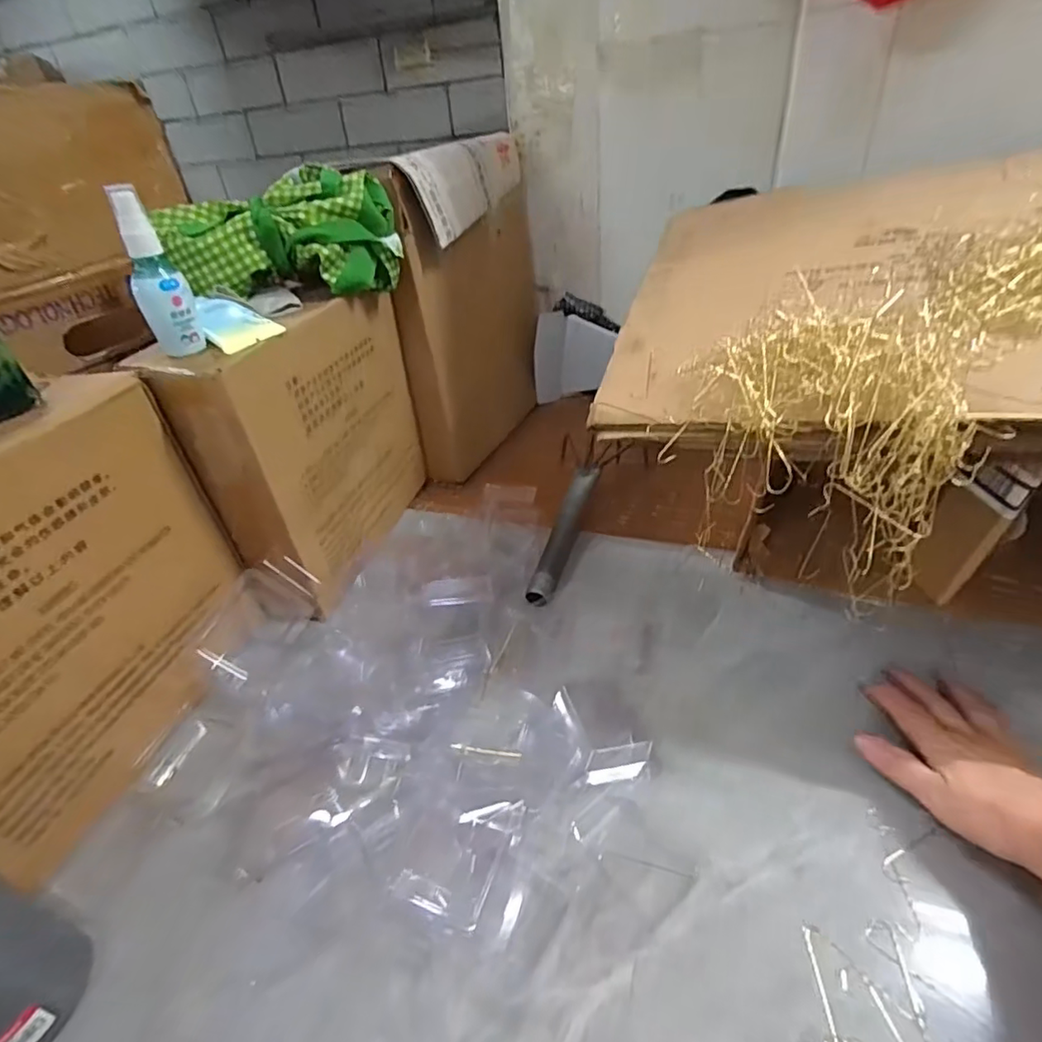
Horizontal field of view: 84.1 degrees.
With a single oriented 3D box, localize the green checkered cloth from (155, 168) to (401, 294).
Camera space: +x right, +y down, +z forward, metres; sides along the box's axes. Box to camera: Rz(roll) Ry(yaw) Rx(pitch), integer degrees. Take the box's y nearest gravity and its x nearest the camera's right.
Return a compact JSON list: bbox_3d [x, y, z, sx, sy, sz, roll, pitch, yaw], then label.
[{"bbox_3d":[-0.234,-0.279,0.575,0.219,0.094,0.097,-6,36,1],"label":"green checkered cloth"}]

